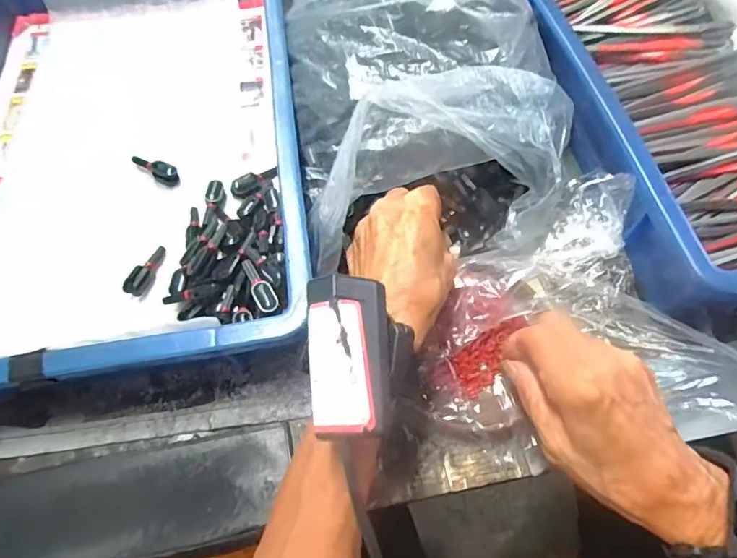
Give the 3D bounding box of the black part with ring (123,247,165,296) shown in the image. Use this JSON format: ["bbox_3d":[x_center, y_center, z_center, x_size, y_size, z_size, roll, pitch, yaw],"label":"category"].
[{"bbox_3d":[-0.162,-0.007,0.345,0.008,0.013,0.042,17,66,11],"label":"black part with ring"}]

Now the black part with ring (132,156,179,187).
[{"bbox_3d":[-0.171,-0.089,0.383,0.040,0.010,0.015,27,68,1],"label":"black part with ring"}]

